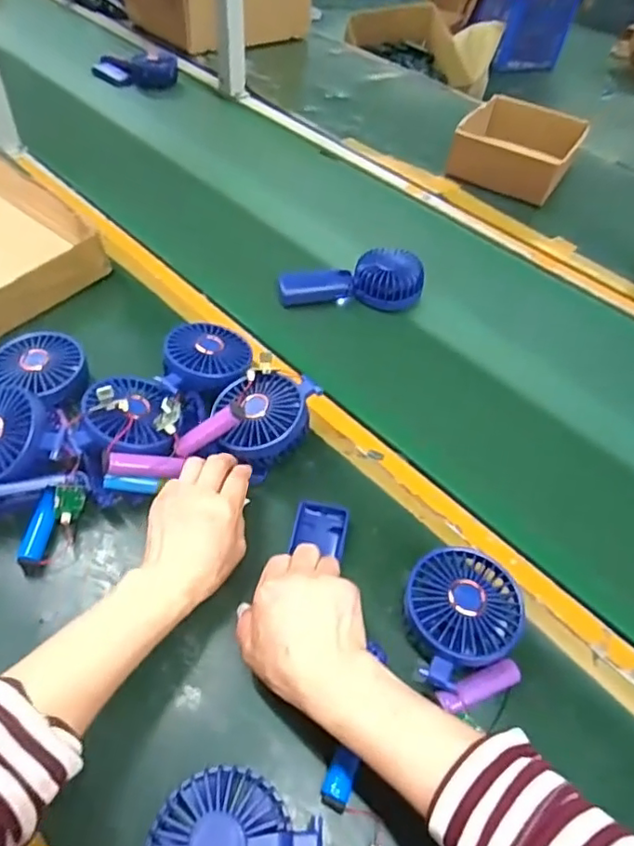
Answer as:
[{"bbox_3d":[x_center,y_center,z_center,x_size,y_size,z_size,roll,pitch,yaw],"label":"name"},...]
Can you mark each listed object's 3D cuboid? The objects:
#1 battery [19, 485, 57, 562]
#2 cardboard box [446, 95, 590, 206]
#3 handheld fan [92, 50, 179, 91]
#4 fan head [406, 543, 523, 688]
[{"bbox_3d":[-0.227,0.082,0.475,0.019,0.013,0.060,8,70,3],"label":"battery"},{"bbox_3d":[0.351,-0.481,1.008,0.189,0.070,0.217,25,51,15],"label":"cardboard box"},{"bbox_3d":[-0.370,-0.711,1.147,0.180,0.055,0.091,18,50,10],"label":"handheld fan"},{"bbox_3d":[0.109,0.139,0.432,0.087,0.031,0.089,3,49,-3],"label":"fan head"}]

